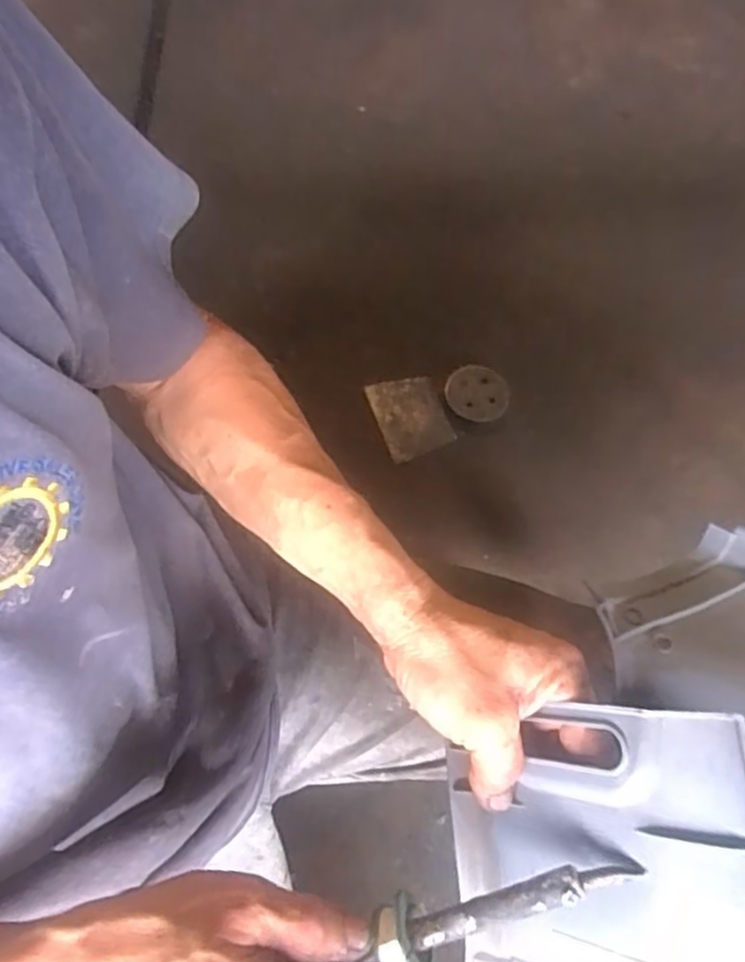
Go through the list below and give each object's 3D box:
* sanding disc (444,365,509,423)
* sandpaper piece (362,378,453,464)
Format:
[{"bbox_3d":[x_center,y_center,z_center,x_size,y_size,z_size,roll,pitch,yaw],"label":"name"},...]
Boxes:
[{"bbox_3d":[0.136,-0.114,0.873,0.080,0.009,0.079,1,65,-2],"label":"sanding disc"},{"bbox_3d":[0.049,-0.083,0.869,0.088,0.005,0.110,-18,71,-8],"label":"sandpaper piece"}]

